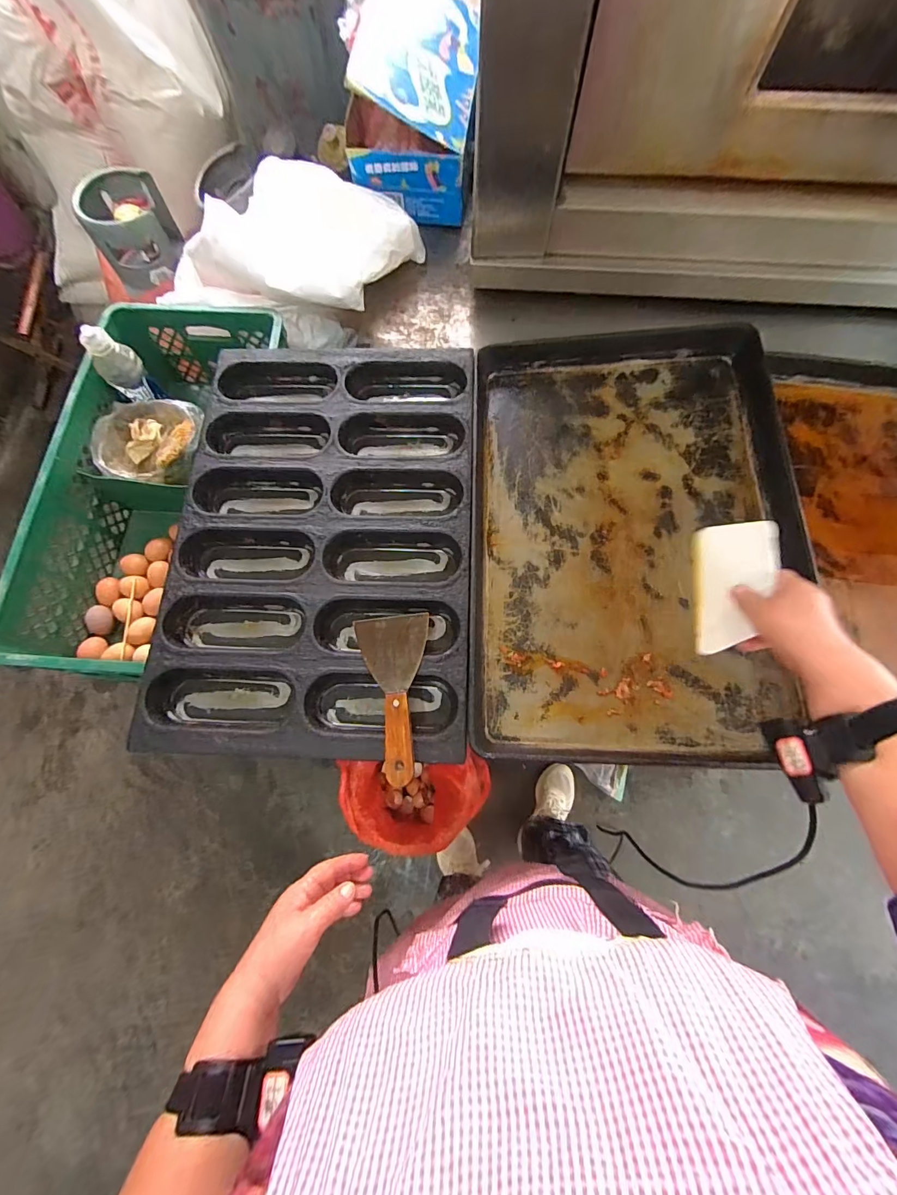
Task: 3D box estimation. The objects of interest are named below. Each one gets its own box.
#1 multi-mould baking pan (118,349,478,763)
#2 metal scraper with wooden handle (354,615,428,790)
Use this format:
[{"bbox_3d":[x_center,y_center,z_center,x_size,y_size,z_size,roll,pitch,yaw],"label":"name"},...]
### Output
[{"bbox_3d":[-0.169,-0.094,0.603,0.406,0.043,0.600,1,73,1],"label":"multi-mould baking pan"},{"bbox_3d":[-0.062,0.114,0.513,0.085,0.024,0.193,-6,73,-1],"label":"metal scraper with wooden handle"}]

